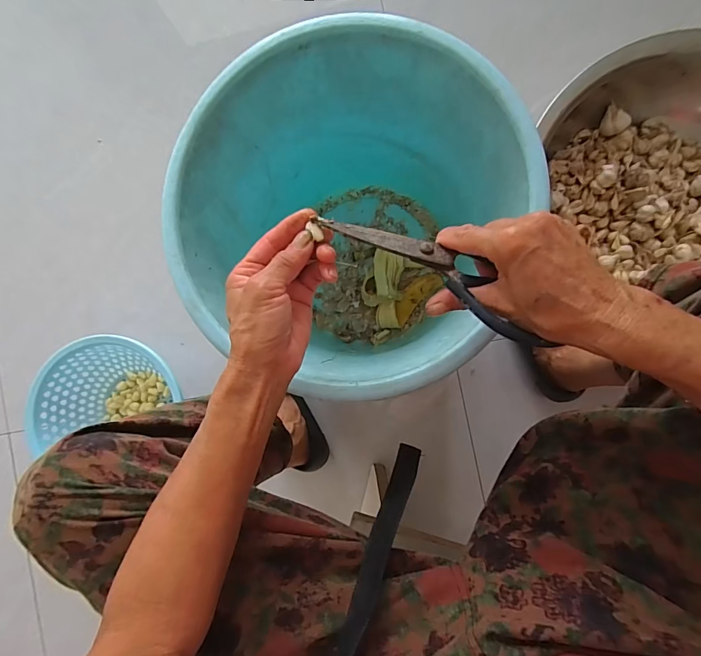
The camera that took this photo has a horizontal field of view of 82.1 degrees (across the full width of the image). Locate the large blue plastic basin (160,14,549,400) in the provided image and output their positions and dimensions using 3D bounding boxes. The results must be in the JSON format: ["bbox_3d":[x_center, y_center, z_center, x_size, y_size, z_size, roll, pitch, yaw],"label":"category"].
[{"bbox_3d":[0.012,-0.110,0.509,0.302,0.331,0.317,0,88,7],"label":"large blue plastic basin"}]

